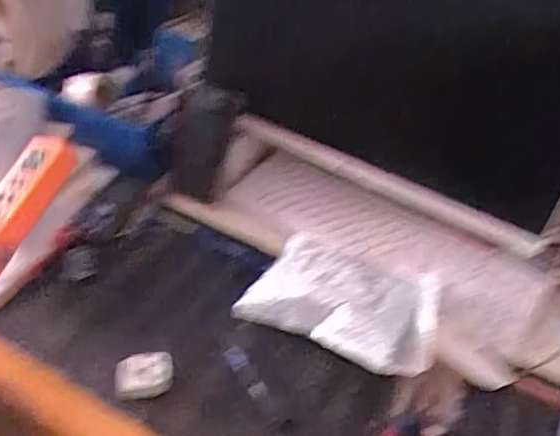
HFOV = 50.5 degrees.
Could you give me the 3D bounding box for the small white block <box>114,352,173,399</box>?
[{"bbox_3d":[-0.147,0.170,0.641,0.062,0.023,0.040,-6,44,-12],"label":"small white block"}]

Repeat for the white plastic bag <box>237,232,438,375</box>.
[{"bbox_3d":[0.079,0.096,0.729,0.230,0.049,0.171,18,44,13],"label":"white plastic bag"}]

